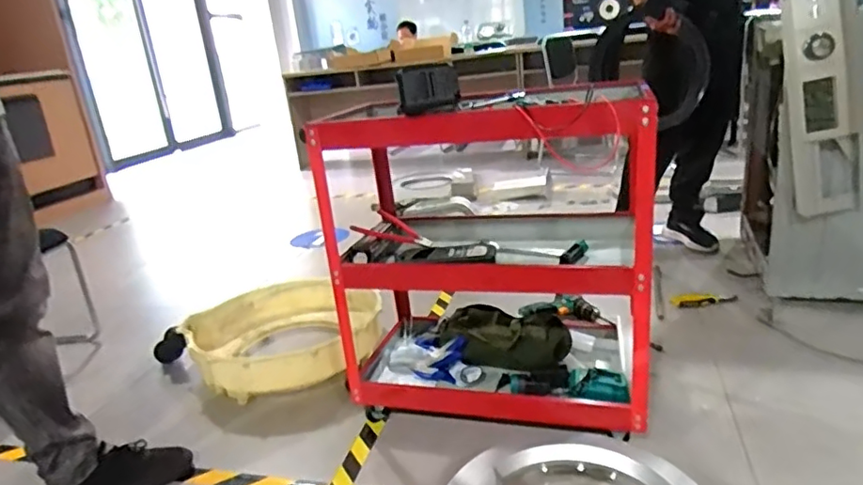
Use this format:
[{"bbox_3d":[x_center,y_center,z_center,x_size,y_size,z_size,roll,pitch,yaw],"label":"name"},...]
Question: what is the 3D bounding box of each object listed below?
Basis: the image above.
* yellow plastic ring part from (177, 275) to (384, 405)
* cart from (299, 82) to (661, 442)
[{"bbox_3d":[-0.412,0.277,1.734,0.545,0.143,0.546,-7,20,2],"label":"yellow plastic ring part"},{"bbox_3d":[0.154,0.037,1.348,0.684,0.696,0.478,2,21,24],"label":"cart"}]

